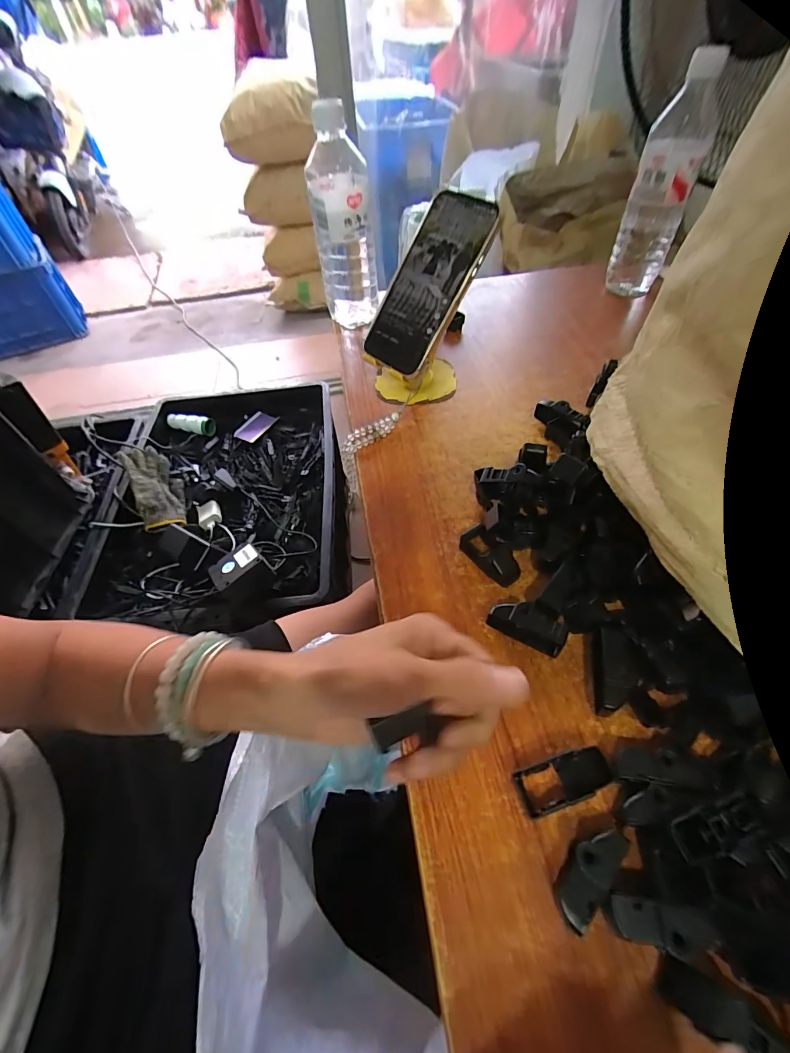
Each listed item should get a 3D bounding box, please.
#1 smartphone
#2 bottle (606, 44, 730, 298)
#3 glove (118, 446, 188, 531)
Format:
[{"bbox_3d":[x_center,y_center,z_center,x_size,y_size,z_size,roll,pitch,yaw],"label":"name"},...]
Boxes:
[{"bbox_3d":[0.032,-0.235,0.407,0.078,0.163,0.016,39,18,25],"label":"smartphone"},{"bbox_3d":[0.322,-0.404,0.508,0.064,0.230,0.054,18,55,16],"label":"bottle"},{"bbox_3d":[-0.470,-0.083,0.813,0.080,0.077,0.195,-27,56,-15],"label":"glove"}]

